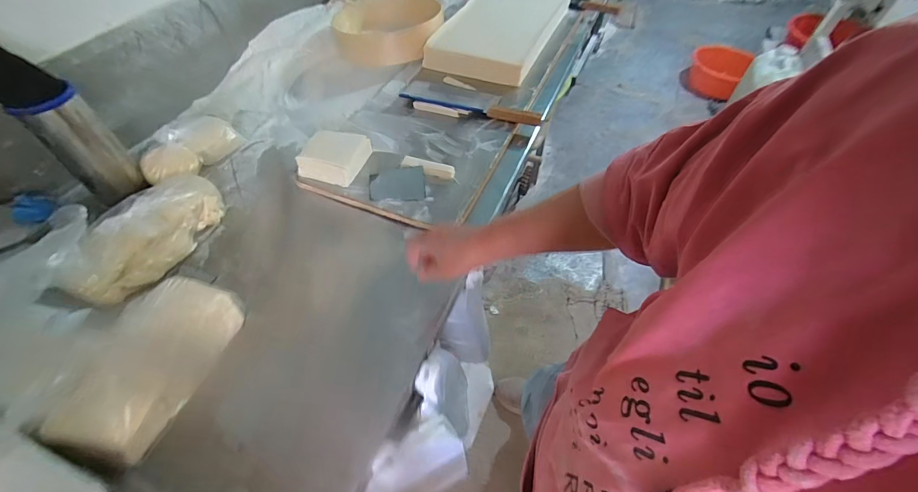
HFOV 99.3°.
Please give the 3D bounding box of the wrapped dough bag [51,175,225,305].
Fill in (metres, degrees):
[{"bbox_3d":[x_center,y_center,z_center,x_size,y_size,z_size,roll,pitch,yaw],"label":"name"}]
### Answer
[{"bbox_3d":[-0.518,-0.031,0.640,0.136,0.081,0.260,27,57,19],"label":"wrapped dough bag"}]

